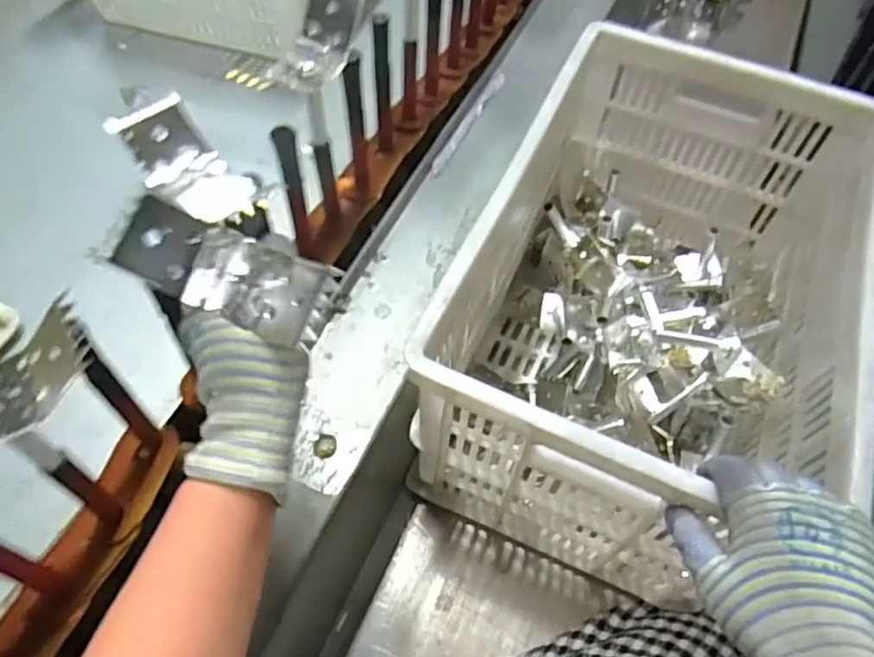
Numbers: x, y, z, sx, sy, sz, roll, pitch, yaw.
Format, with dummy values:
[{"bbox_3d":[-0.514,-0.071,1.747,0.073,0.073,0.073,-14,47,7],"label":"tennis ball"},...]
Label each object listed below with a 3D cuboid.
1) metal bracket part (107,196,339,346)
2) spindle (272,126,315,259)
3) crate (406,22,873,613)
[{"bbox_3d":[-0.104,-0.032,0.348,0.114,0.037,0.053,21,60,4],"label":"metal bracket part"},{"bbox_3d":[-0.113,-0.104,0.527,0.019,0.150,0.017,20,60,15],"label":"spindle"},{"bbox_3d":[0.206,-0.026,0.619,0.301,0.261,0.447,19,60,14],"label":"crate"}]

